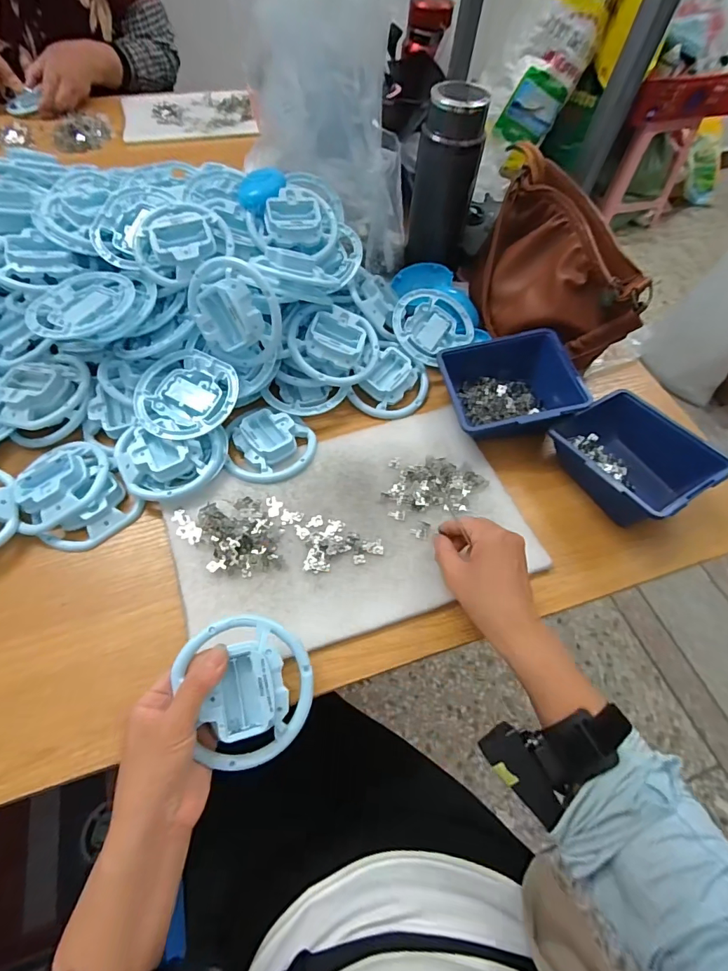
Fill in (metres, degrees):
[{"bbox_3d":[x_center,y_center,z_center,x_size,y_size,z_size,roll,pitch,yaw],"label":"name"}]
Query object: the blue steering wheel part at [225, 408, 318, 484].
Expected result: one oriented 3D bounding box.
[{"bbox_3d":[-0.101,-0.045,0.475,0.094,0.017,0.086,5,62,0],"label":"blue steering wheel part"}]

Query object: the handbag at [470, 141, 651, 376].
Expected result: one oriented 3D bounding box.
[{"bbox_3d":[0.224,-0.244,0.525,0.110,0.152,0.215,-39,70,-20],"label":"handbag"}]

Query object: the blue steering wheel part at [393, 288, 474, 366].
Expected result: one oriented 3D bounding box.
[{"bbox_3d":[0.084,-0.197,0.559,0.102,0.016,0.097,-43,90,-17],"label":"blue steering wheel part"}]

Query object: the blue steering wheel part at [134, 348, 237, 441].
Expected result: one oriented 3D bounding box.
[{"bbox_3d":[-0.184,-0.091,0.469,0.100,0.038,0.101,1,60,-2],"label":"blue steering wheel part"}]

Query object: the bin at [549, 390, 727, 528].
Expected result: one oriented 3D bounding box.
[{"bbox_3d":[0.275,-0.028,0.466,0.116,0.073,0.131,-27,66,-16],"label":"bin"}]

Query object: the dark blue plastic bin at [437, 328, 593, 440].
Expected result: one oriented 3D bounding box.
[{"bbox_3d":[0.167,-0.111,0.506,0.144,0.052,0.127,-9,63,-7],"label":"dark blue plastic bin"}]

